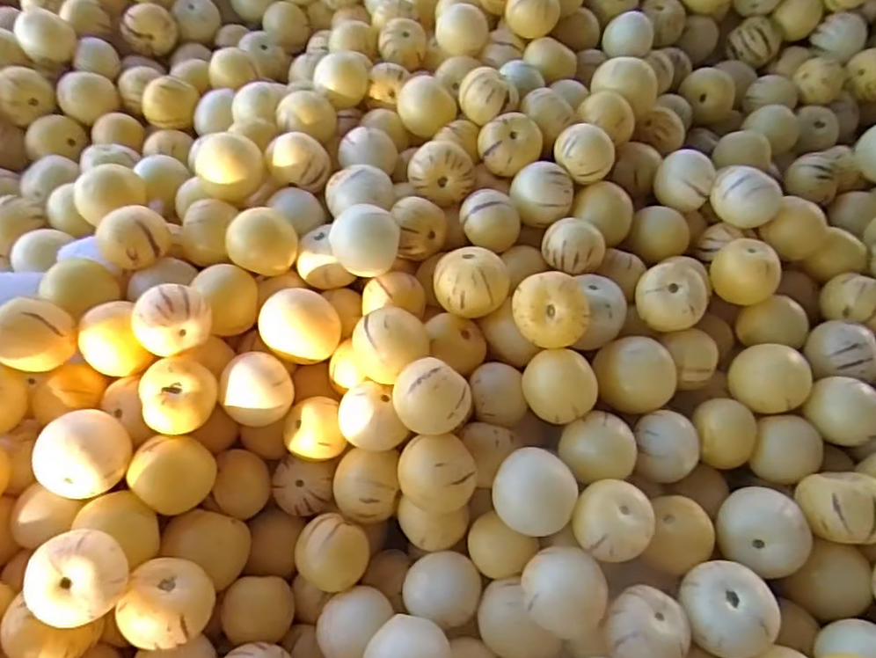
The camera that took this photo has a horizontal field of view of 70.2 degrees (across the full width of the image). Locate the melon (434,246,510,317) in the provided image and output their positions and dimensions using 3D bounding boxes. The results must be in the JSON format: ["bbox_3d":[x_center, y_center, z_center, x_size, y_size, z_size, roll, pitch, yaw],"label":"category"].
[{"bbox_3d":[0.026,-0.035,0.494,0.056,0.045,0.050,-1,58,0],"label":"melon"}]

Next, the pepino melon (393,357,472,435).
[{"bbox_3d":[-0.004,0.053,0.441,0.050,0.052,0.046,-1,58,1],"label":"pepino melon"}]

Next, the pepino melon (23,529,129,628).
[{"bbox_3d":[-0.221,0.155,0.386,0.045,0.045,0.052,13,59,9],"label":"pepino melon"}]

